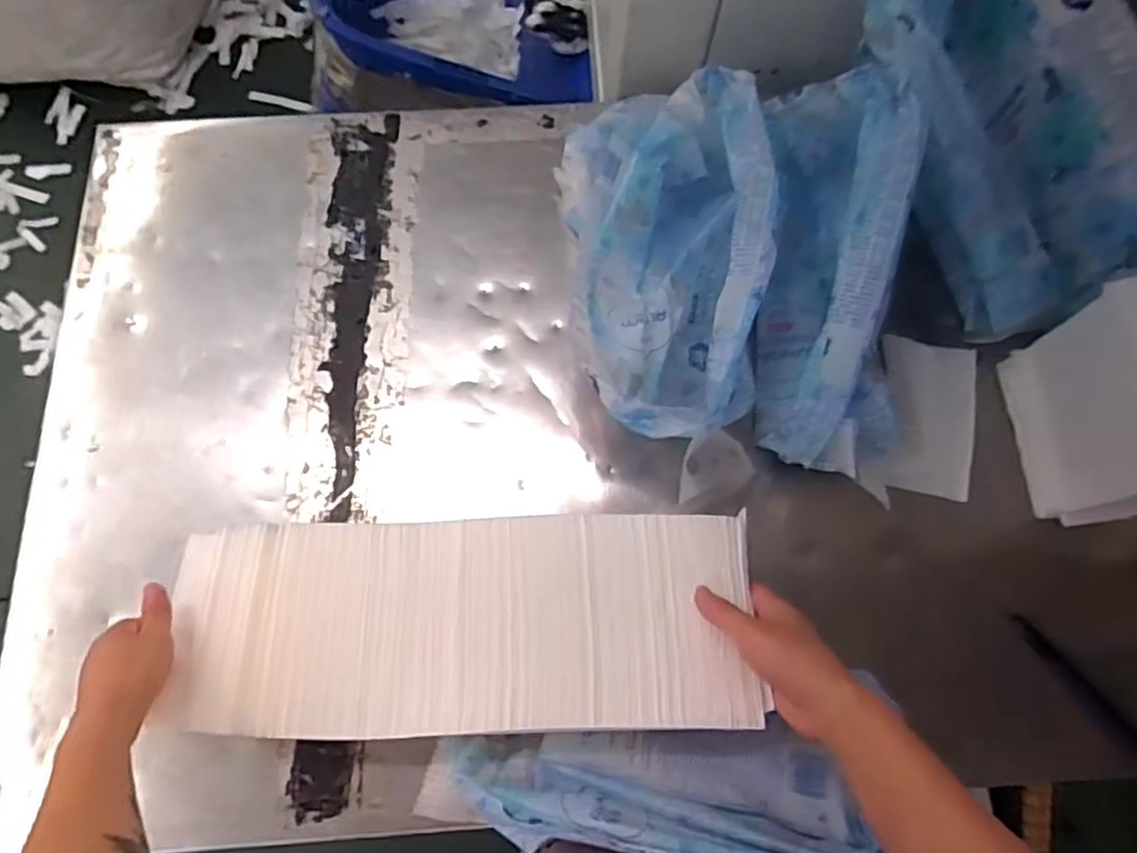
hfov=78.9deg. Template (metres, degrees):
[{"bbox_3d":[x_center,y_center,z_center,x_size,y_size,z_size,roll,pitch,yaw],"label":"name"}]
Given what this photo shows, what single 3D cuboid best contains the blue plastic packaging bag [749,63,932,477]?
[{"bbox_3d":[0.231,-0.121,0.583,0.097,0.159,0.310,4,72,0],"label":"blue plastic packaging bag"}]

